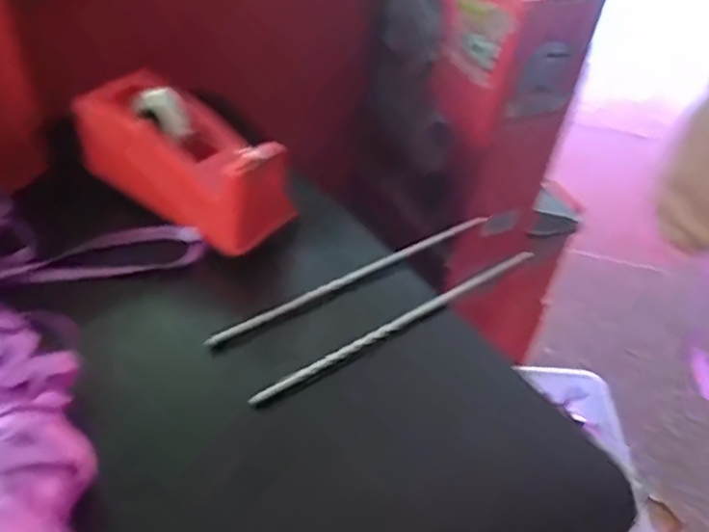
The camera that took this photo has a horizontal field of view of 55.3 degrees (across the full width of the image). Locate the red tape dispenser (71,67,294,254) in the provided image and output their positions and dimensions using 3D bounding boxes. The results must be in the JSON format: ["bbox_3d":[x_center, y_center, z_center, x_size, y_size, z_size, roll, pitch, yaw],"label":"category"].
[{"bbox_3d":[-0.114,-0.074,0.458,0.159,0.060,0.070,24,46,17],"label":"red tape dispenser"}]

